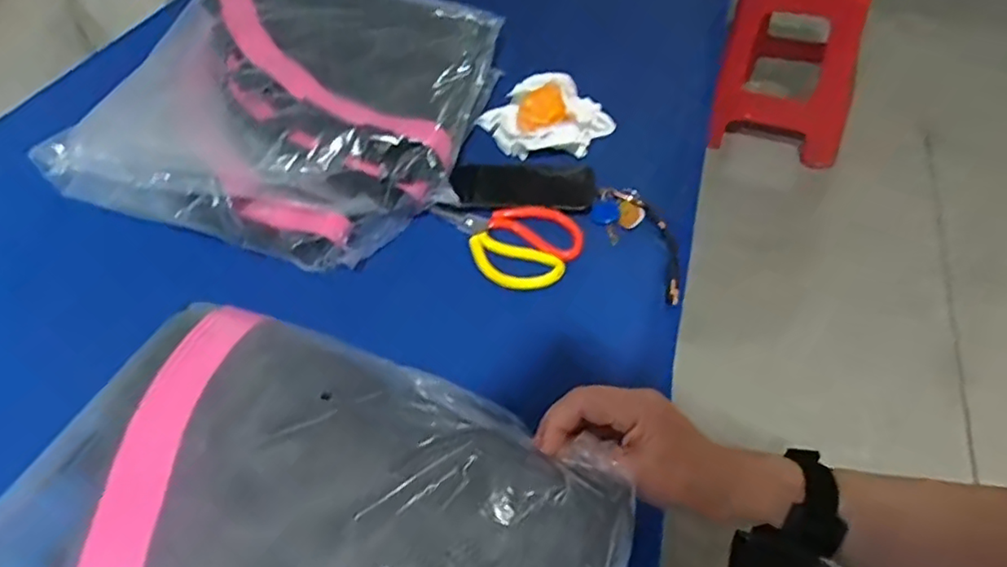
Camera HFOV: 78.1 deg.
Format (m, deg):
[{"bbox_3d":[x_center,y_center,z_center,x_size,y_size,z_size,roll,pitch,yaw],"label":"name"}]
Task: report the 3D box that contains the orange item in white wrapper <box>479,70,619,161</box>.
[{"bbox_3d":[0.044,-0.203,0.767,0.160,0.069,0.099,20,52,24],"label":"orange item in white wrapper"}]

